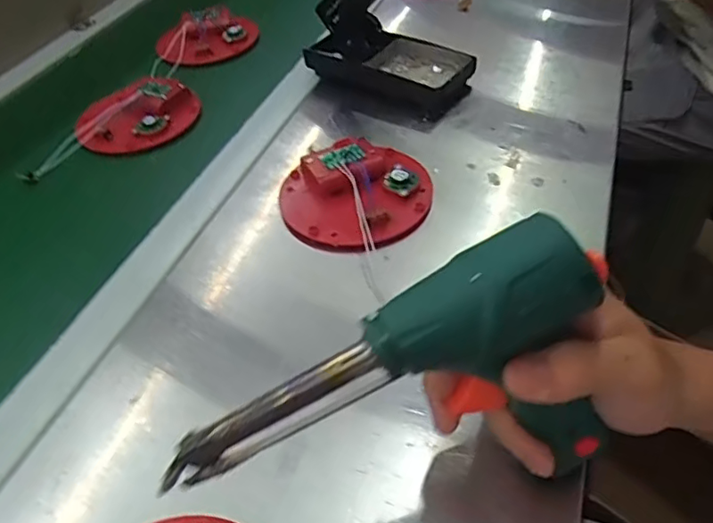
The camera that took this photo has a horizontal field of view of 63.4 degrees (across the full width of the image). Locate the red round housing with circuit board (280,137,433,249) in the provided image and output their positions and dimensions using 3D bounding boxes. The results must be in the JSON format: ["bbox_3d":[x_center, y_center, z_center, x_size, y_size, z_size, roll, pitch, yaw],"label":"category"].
[{"bbox_3d":[-0.002,-0.057,0.454,0.117,0.030,0.114,-3,45,3],"label":"red round housing with circuit board"}]

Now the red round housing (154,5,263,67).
[{"bbox_3d":[-0.180,-0.273,0.700,0.121,0.030,0.104,-17,46,-10],"label":"red round housing"}]

